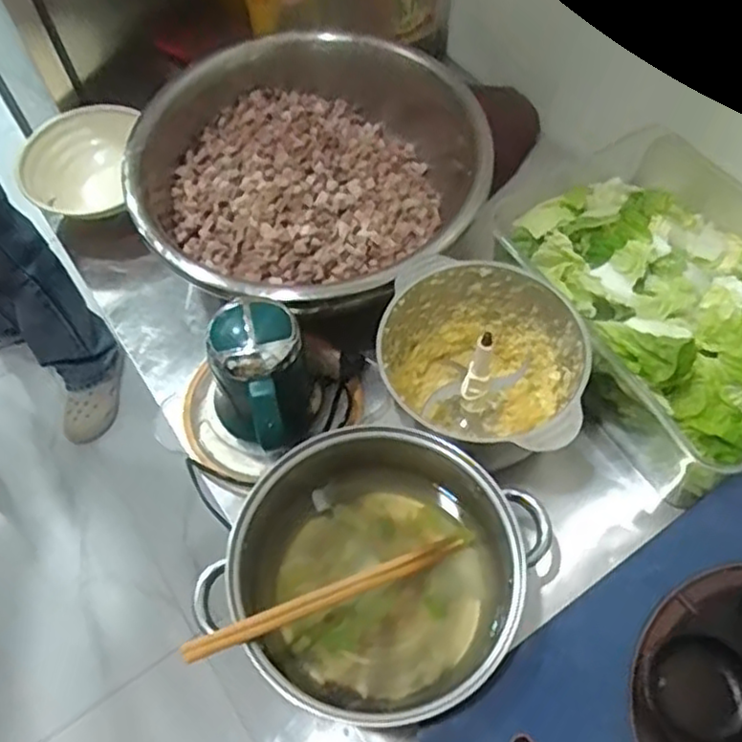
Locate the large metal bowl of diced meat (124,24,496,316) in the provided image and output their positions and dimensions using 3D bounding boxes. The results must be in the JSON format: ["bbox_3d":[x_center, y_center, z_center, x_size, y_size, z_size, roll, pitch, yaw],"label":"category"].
[{"bbox_3d":[-0.066,-0.212,0.808,0.373,0.131,0.368,-1,60,2],"label":"large metal bowl of diced meat"}]

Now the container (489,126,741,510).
[{"bbox_3d":[0.310,-0.083,0.719,0.291,0.108,0.362,-35,65,-16],"label":"container"}]

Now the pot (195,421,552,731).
[{"bbox_3d":[0.009,0.168,0.608,0.225,0.116,0.235,-1,60,2],"label":"pot"}]

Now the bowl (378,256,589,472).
[{"bbox_3d":[0.102,0.008,0.690,0.176,0.136,0.177,-1,60,2],"label":"bowl"}]

